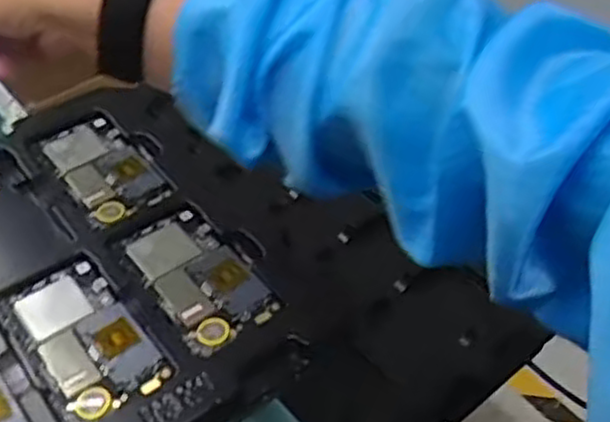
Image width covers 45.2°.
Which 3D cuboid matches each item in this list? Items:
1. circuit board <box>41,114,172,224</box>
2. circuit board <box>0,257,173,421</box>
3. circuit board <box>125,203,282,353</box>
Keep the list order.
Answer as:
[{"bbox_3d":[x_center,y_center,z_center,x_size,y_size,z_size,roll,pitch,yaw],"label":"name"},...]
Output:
[{"bbox_3d":[-0.161,-0.036,0.587,0.063,0.007,0.123,-30,52,-24],"label":"circuit board"},{"bbox_3d":[-0.142,0.078,0.464,0.064,0.004,0.124,-29,51,-24],"label":"circuit board"},{"bbox_3d":[-0.074,0.043,0.503,0.063,0.006,0.120,-29,51,-23],"label":"circuit board"}]

